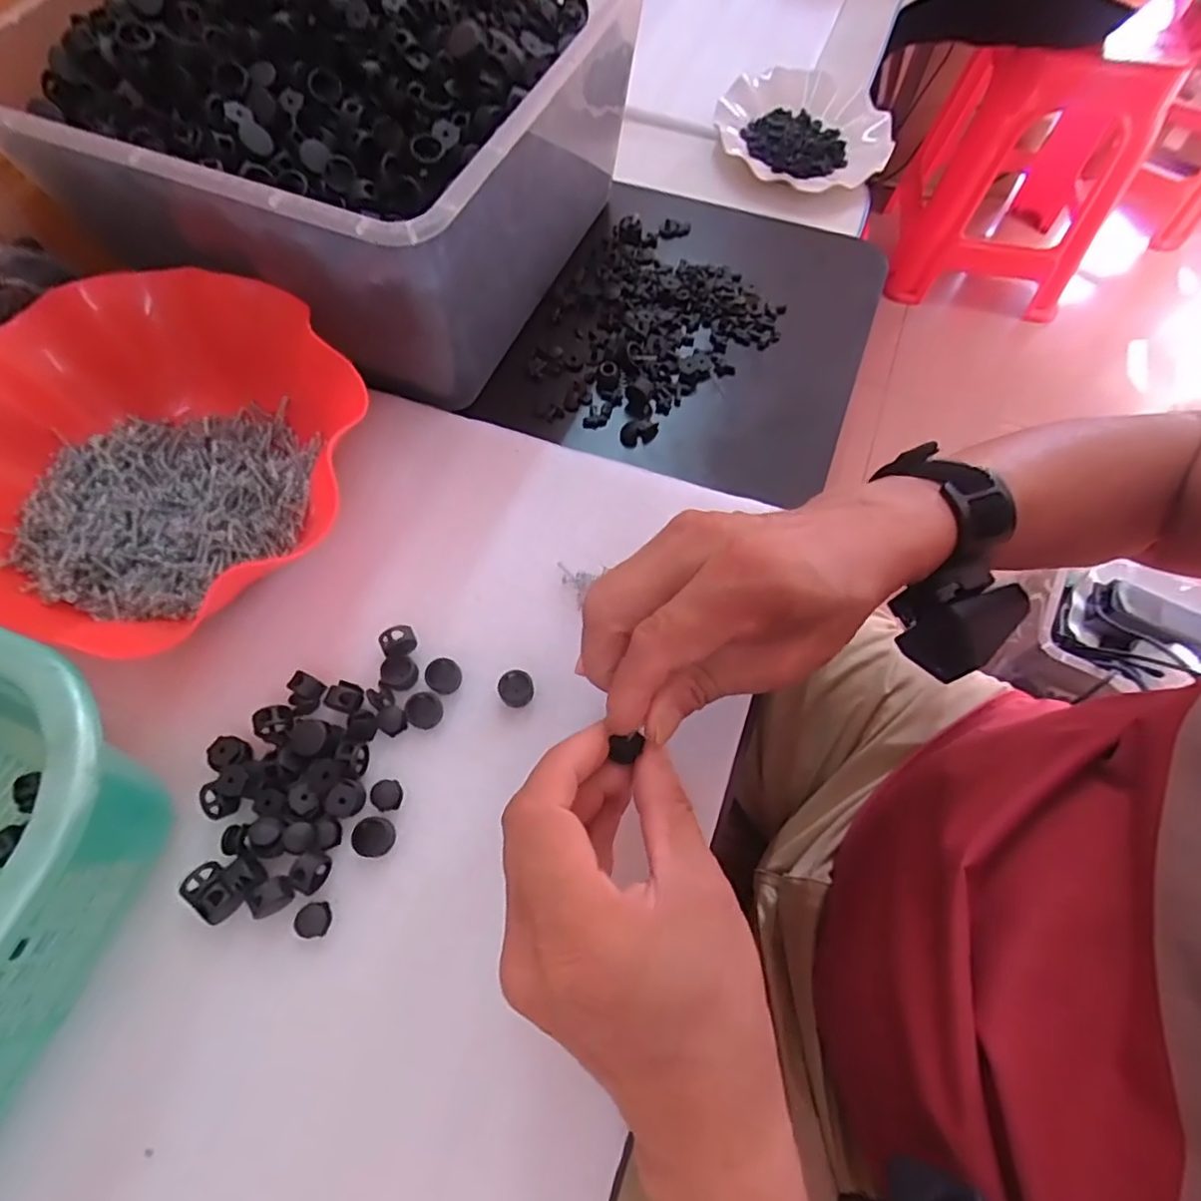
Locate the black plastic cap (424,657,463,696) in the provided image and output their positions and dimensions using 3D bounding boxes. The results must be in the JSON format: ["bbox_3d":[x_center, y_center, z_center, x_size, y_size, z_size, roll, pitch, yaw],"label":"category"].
[{"bbox_3d":[-0.079,0.038,0.311,0.017,0.010,0.017,0,66,0],"label":"black plastic cap"}]

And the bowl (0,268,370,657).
[{"bbox_3d":[-0.244,-0.078,0.325,0.203,0.063,0.196,0,66,0],"label":"bowl"}]

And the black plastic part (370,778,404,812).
[{"bbox_3d":[-0.100,0.091,0.289,0.013,0.005,0.014,0,66,0],"label":"black plastic part"}]

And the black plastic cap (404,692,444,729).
[{"bbox_3d":[-0.087,0.054,0.305,0.017,0.007,0.017,0,66,0],"label":"black plastic cap"}]

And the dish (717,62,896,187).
[{"bbox_3d":[0.214,-0.507,0.662,0.191,0.034,0.176,0,66,0],"label":"dish"}]

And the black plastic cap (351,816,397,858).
[{"bbox_3d":[-0.103,0.107,0.281,0.018,0.005,0.017,0,66,0],"label":"black plastic cap"}]

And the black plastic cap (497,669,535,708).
[{"bbox_3d":[-0.042,0.044,0.309,0.018,0.010,0.017,0,66,0],"label":"black plastic cap"}]

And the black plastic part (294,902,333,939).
[{"bbox_3d":[-0.124,0.138,0.268,0.013,0.008,0.014,0,66,0],"label":"black plastic part"}]

